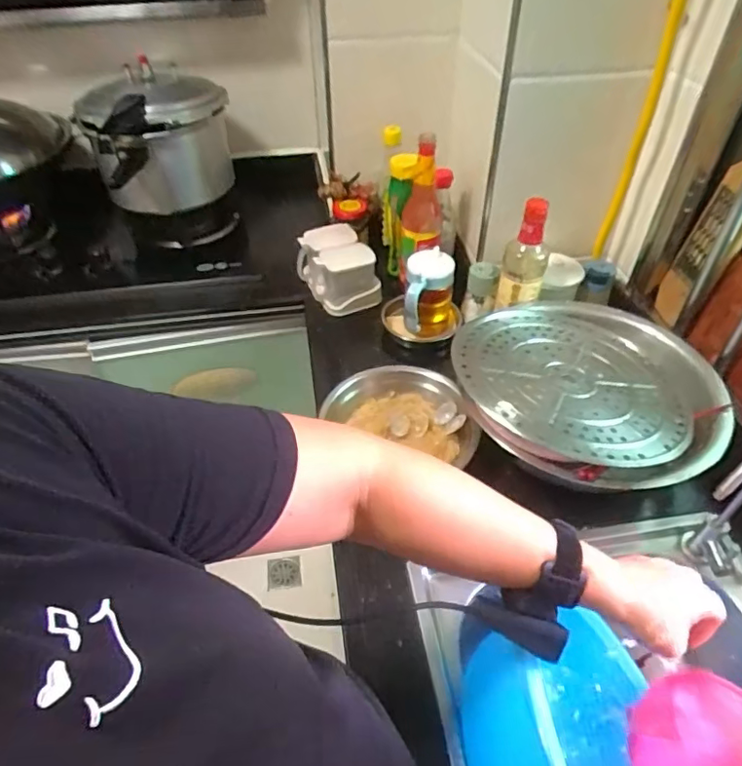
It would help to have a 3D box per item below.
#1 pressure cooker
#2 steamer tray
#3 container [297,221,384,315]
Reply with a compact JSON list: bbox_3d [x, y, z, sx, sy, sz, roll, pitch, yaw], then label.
[{"bbox_3d":[-0.418,-0.478,1.071,0.274,0.201,0.244,-30,51,-26],"label":"pressure cooker"},{"bbox_3d":[0.289,-0.014,0.722,0.331,0.049,0.336,20,48,20],"label":"steamer tray"},{"bbox_3d":[-0.063,-0.217,1.025,0.108,0.091,0.166,-21,48,-19],"label":"container"}]

